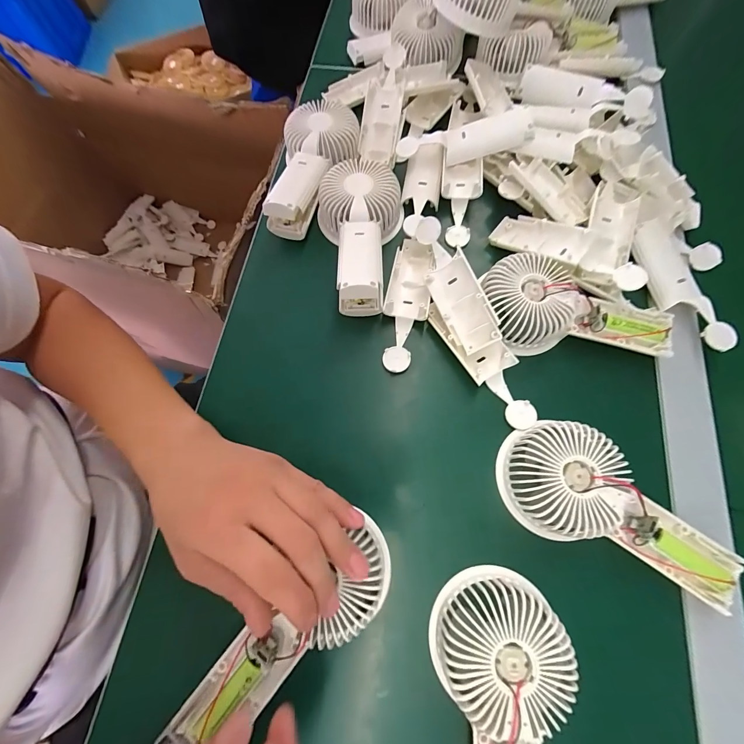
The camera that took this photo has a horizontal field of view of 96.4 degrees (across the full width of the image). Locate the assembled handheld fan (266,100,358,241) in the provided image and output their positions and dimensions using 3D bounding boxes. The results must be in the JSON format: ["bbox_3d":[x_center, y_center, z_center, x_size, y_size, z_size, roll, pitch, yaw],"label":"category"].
[{"bbox_3d":[-0.063,-0.214,0.345,0.082,0.043,0.158,9,72,3],"label":"assembled handheld fan"}]

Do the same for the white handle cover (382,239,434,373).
[{"bbox_3d":[0.033,-0.065,0.311,0.038,0.019,0.133,10,72,3],"label":"white handle cover"}]

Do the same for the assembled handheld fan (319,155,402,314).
[{"bbox_3d":[-0.015,-0.136,0.320,0.086,0.043,0.166,2,72,1],"label":"assembled handheld fan"}]

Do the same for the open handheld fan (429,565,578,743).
[{"bbox_3d":[0.082,0.214,0.199,0.075,0.036,0.161,-3,72,-1],"label":"open handheld fan"}]

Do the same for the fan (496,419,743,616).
[{"bbox_3d":[0.176,0.098,0.240,0.161,0.036,0.077,29,74,9],"label":"fan"}]

